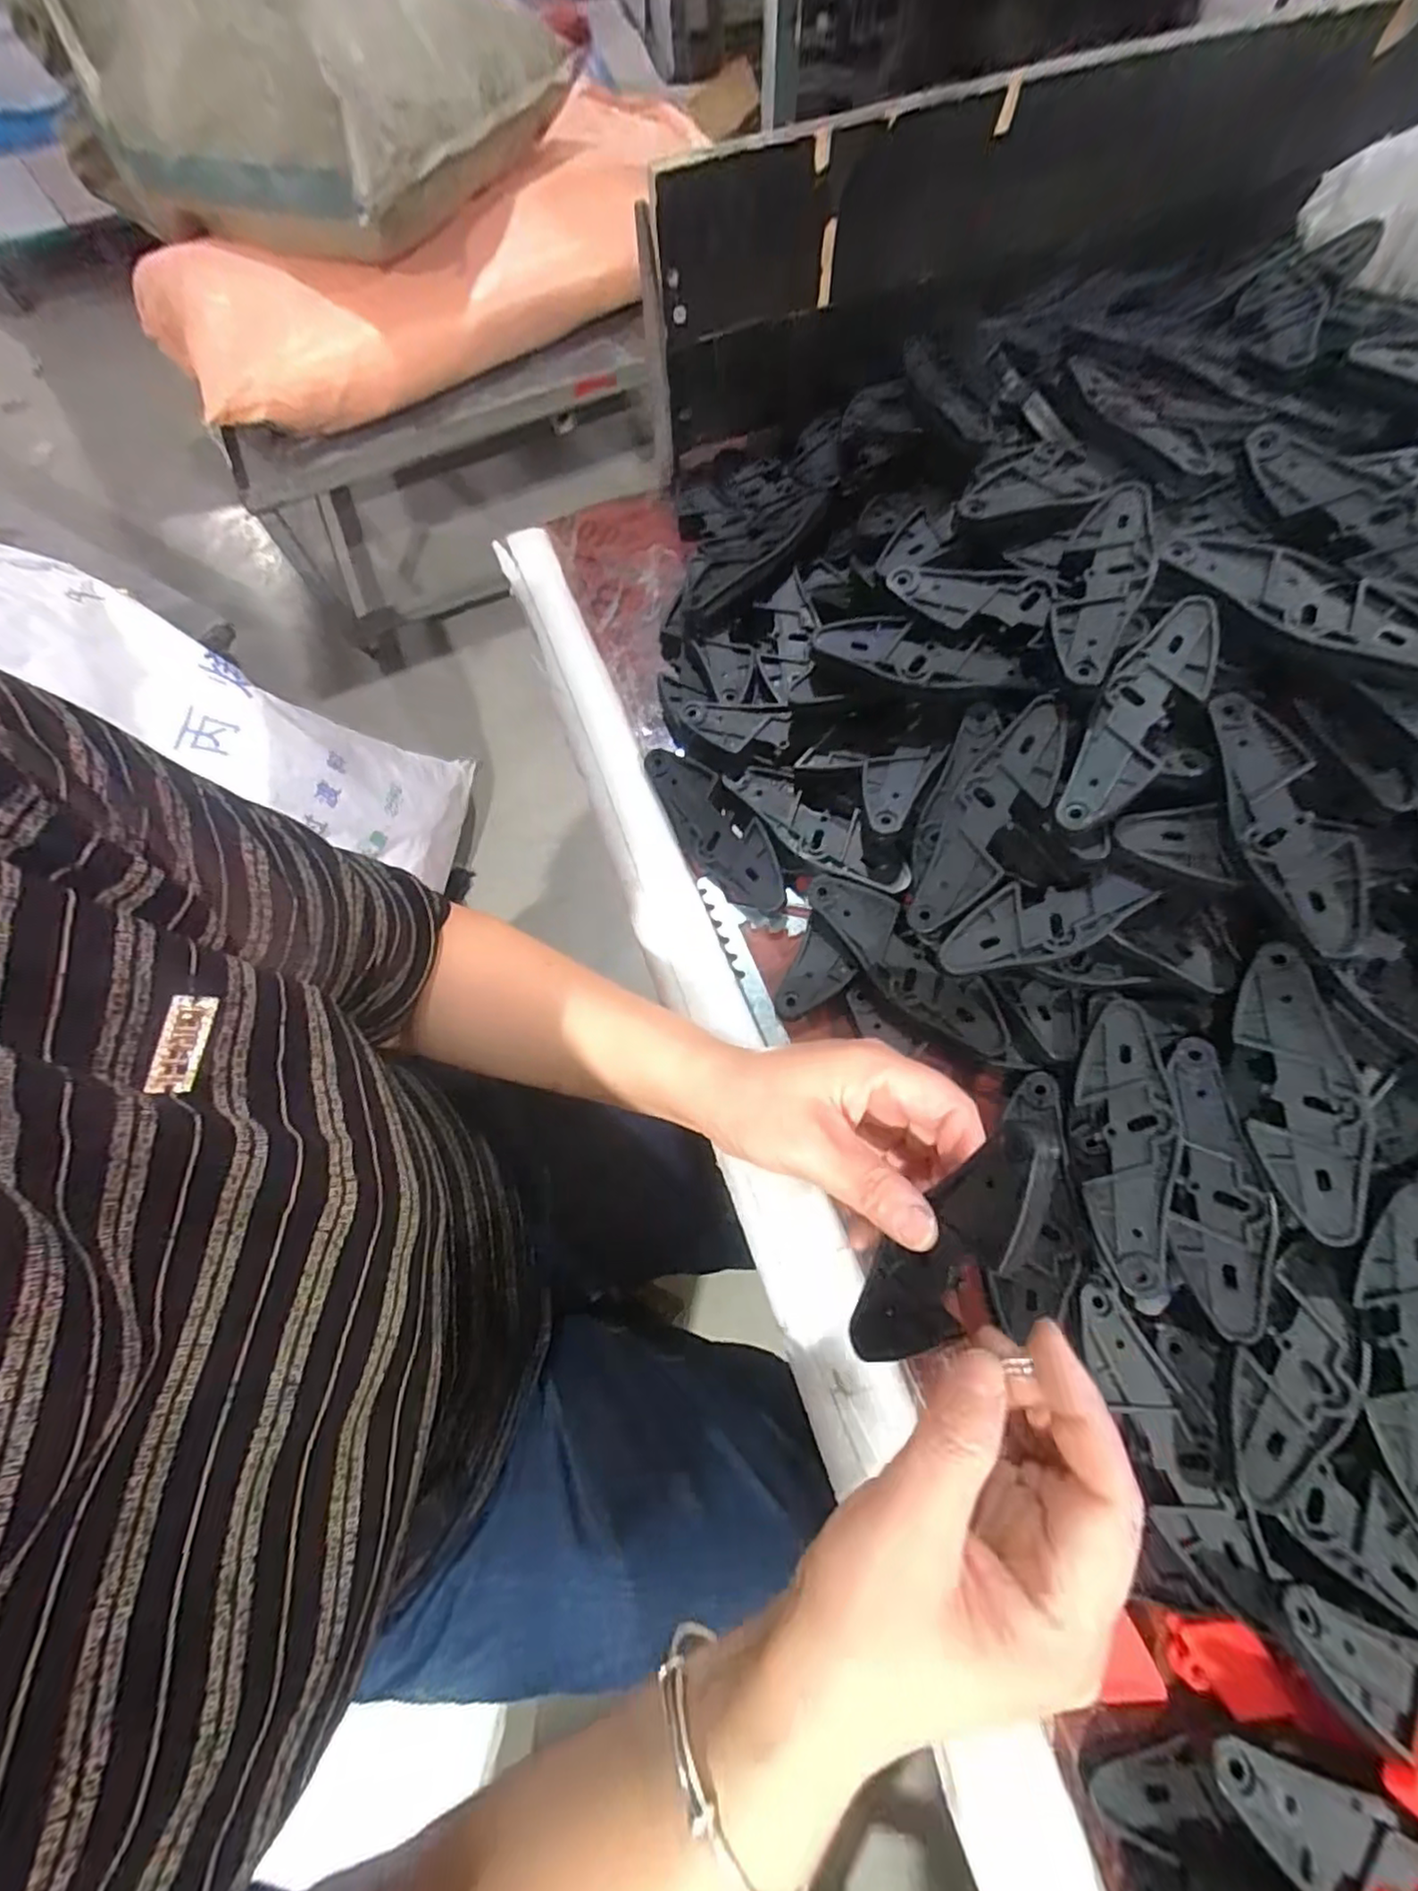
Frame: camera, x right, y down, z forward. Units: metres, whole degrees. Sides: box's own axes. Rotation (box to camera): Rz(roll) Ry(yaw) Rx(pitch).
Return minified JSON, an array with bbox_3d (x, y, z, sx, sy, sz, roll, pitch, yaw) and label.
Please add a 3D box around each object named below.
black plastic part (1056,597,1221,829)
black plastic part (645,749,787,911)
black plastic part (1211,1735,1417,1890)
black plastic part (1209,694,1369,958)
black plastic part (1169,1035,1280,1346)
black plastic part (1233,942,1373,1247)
[{"bbox_3d":[0.202,-0.108,0.306,0.037,0.007,0.121,31,88,12],"label":"black plastic part"},{"bbox_3d":[0.003,-0.069,0.383,0.043,0.006,0.122,-34,75,9],"label":"black plastic part"},{"bbox_3d":[0.235,0.315,0.215,0.121,0.007,0.034,23,58,13],"label":"black plastic part"},{"bbox_3d":[0.252,-0.055,0.287,0.039,0.012,0.121,-14,70,-3],"label":"black plastic part"},{"bbox_3d":[0.232,0.107,0.297,0.034,0.016,0.123,7,72,5],"label":"black plastic part"},{"bbox_3d":[0.261,0.063,0.287,0.038,0.014,0.122,-7,78,26],"label":"black plastic part"}]

